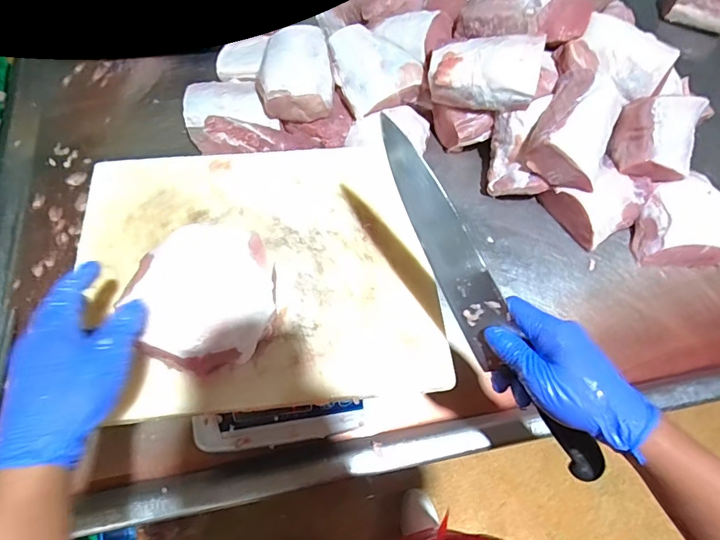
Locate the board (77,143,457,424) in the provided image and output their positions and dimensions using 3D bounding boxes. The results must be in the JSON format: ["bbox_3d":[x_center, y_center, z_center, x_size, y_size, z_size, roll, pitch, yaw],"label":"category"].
[{"bbox_3d":[-0.107,-0.010,0.488,0.357,0.016,0.305,-5,62,-6],"label":"board"}]

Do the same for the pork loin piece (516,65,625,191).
[{"bbox_3d":[0.338,-0.224,0.705,0.113,0.084,0.170,28,64,12],"label":"pork loin piece"}]

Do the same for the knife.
[{"bbox_3d":[0.111,0.029,0.411,0.357,0.052,0.023,60,32,-3],"label":"knife"}]

